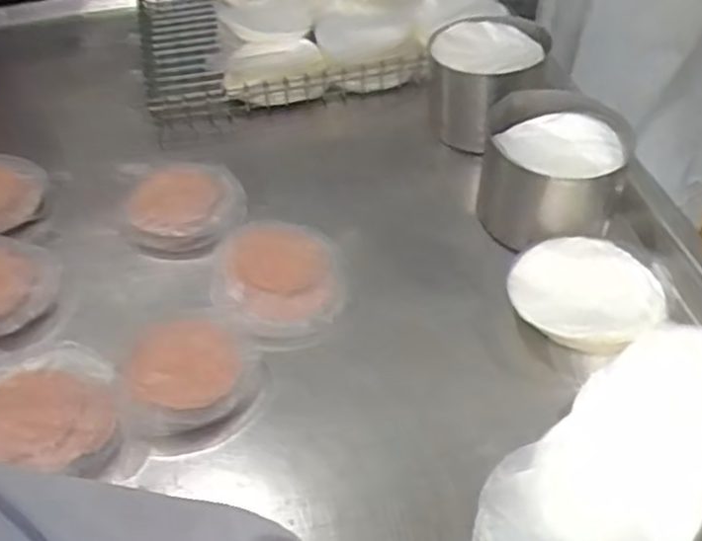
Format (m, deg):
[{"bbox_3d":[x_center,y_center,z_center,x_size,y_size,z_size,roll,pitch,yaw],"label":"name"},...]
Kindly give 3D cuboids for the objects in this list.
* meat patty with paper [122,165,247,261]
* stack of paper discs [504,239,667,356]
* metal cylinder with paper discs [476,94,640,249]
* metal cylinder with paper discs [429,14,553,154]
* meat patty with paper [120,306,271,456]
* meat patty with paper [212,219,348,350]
[{"bbox_3d":[-0.180,-0.072,0.786,0.127,0.038,0.136,-17,46,-11],"label":"meat patty with paper"},{"bbox_3d":[0.216,0.022,0.678,0.137,0.035,0.128,12,48,16],"label":"stack of paper discs"},{"bbox_3d":[0.205,-0.098,0.747,0.142,0.098,0.141,9,47,13],"label":"metal cylinder with paper discs"},{"bbox_3d":[0.162,-0.224,0.875,0.135,0.101,0.145,19,50,22],"label":"metal cylinder with paper discs"},{"bbox_3d":[-0.138,0.089,0.640,0.117,0.028,0.142,-15,46,-10],"label":"meat patty with paper"},{"bbox_3d":[-0.072,0.004,0.715,0.122,0.028,0.155,-11,54,-3],"label":"meat patty with paper"}]

